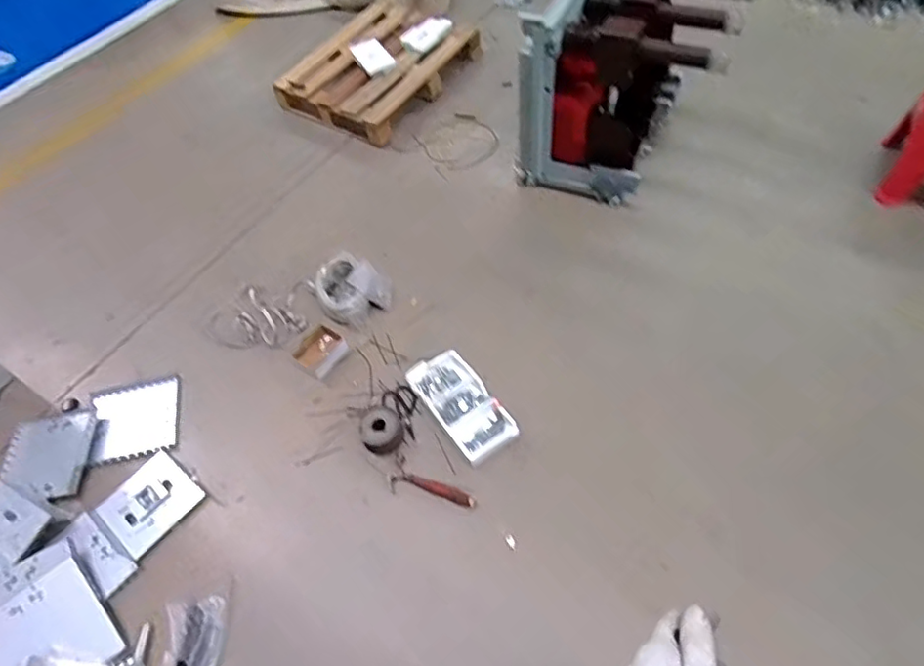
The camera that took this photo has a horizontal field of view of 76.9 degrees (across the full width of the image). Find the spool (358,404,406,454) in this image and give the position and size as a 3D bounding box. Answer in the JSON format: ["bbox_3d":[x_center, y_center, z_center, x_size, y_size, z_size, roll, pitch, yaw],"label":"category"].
[{"bbox_3d":[-0.219,0.260,1.593,0.116,0.077,0.117,-3,56,4],"label":"spool"}]

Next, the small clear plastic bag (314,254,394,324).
[{"bbox_3d":[-0.351,-0.148,1.860,0.225,0.084,0.232,-27,58,-12],"label":"small clear plastic bag"}]

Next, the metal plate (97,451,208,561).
[{"bbox_3d":[-0.826,0.448,1.544,0.203,0.017,0.218,34,64,23],"label":"metal plate"}]

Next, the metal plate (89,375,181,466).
[{"bbox_3d":[-0.962,0.253,1.703,0.263,0.013,0.263,-14,51,-4],"label":"metal plate"}]

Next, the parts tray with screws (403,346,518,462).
[{"bbox_3d":[0.001,0.193,1.624,0.165,0.046,0.343,-32,59,-15],"label":"parts tray with screws"}]

